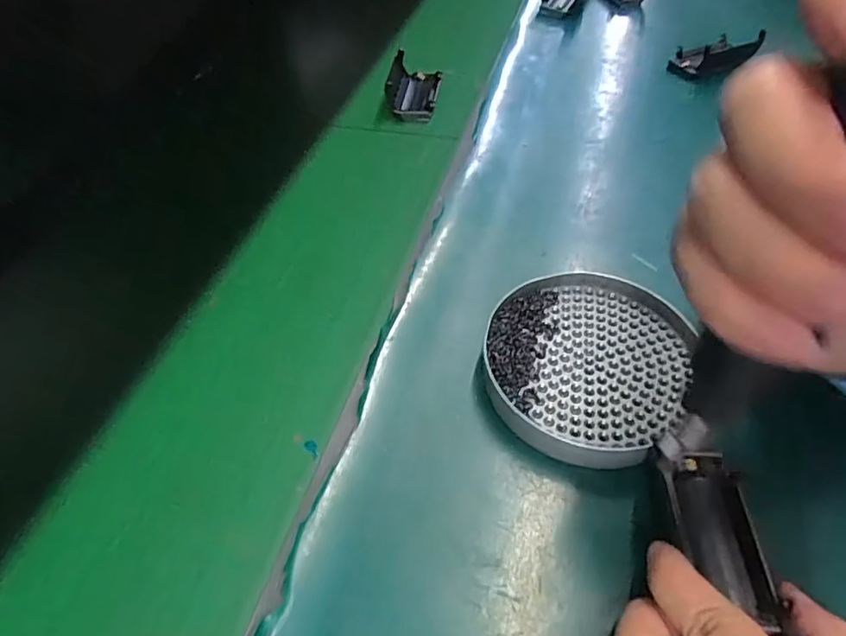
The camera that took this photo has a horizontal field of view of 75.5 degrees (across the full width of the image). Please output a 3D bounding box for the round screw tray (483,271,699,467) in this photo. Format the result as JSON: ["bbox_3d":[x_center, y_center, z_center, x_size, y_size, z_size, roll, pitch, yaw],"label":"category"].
[{"bbox_3d":[0.089,0.022,0.298,0.104,0.019,0.110,0,51,0],"label":"round screw tray"}]

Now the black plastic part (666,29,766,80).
[{"bbox_3d":[0.269,-0.240,0.502,0.078,0.024,0.034,-10,48,15],"label":"black plastic part"}]

